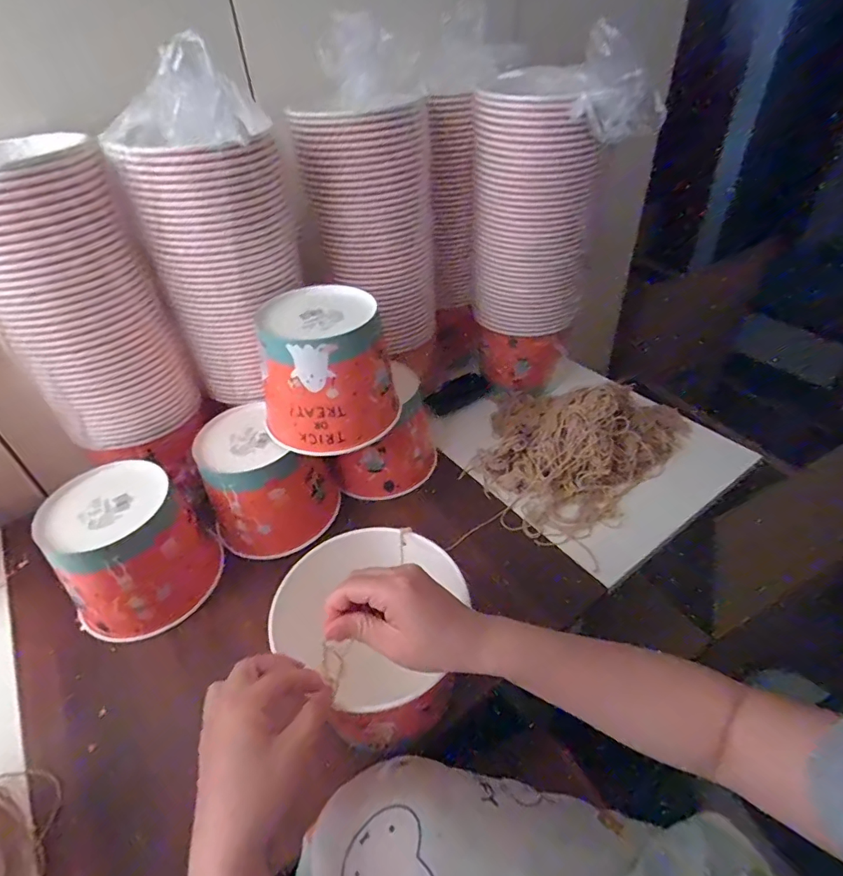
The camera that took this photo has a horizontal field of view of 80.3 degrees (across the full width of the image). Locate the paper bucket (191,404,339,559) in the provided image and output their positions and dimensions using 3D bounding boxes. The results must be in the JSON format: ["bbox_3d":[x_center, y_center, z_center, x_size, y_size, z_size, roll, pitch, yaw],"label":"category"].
[{"bbox_3d":[-0.189,0.049,0.630,0.148,0.129,0.142,-19,43,-17],"label":"paper bucket"}]

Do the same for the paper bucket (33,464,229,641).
[{"bbox_3d":[-0.321,0.121,0.555,0.139,0.128,0.153,31,51,34],"label":"paper bucket"}]

